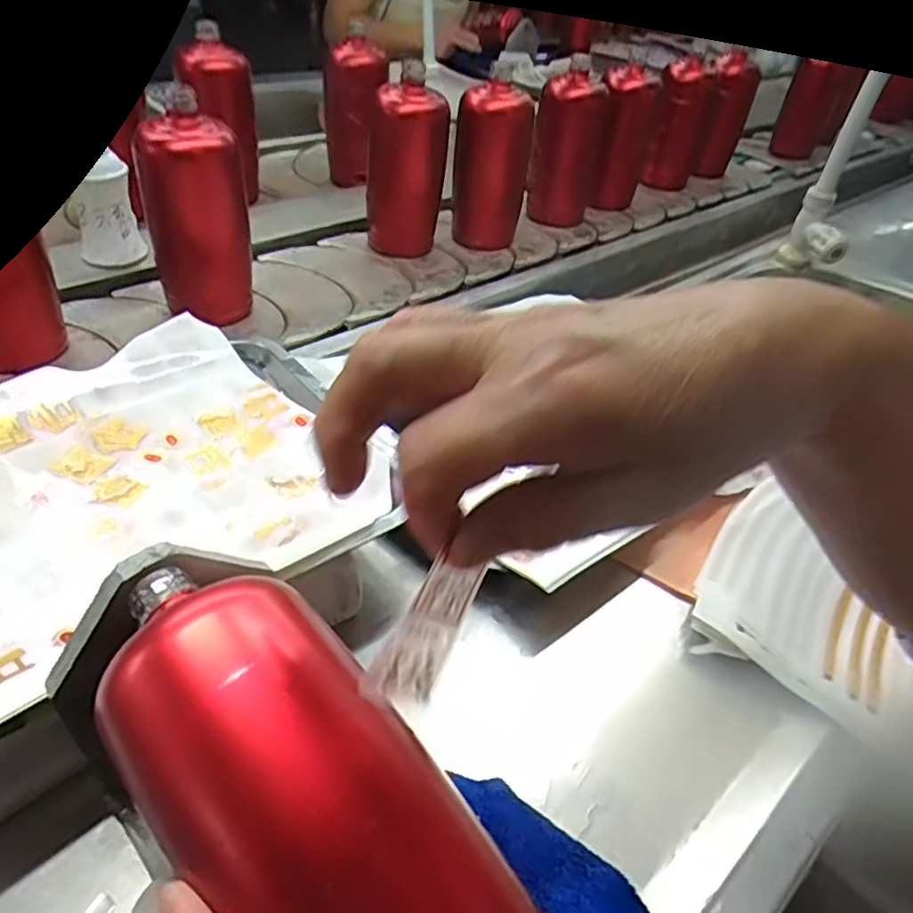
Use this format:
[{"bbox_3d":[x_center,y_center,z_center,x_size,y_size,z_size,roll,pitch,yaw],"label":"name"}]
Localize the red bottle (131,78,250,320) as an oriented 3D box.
[{"bbox_3d":[-0.225,-0.199,0.591,0.064,0.171,0.060,20,42,15],"label":"red bottle"}]

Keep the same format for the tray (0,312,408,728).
[{"bbox_3d":[-0.228,0.026,0.389,0.342,0.033,0.273,-29,50,-32],"label":"tray"}]

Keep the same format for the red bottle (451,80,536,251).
[{"bbox_3d":[0.039,-0.335,0.775,0.076,0.161,0.068,-2,41,-6],"label":"red bottle"}]

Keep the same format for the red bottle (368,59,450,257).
[{"bbox_3d":[-0.054,-0.321,0.746,0.081,0.172,0.063,-14,45,-23],"label":"red bottle"}]

